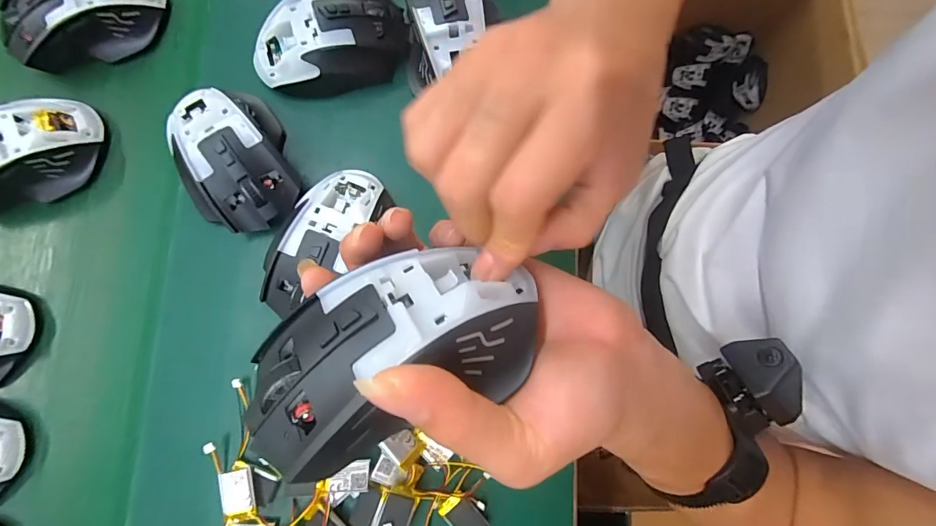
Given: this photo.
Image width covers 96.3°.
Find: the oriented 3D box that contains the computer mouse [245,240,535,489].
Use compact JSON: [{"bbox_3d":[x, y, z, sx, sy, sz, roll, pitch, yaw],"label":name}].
[{"bbox_3d":[-0.027,0.027,0.147,0.107,0.035,0.059,-20,80,-3],"label":"computer mouse"}]

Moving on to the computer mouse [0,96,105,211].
[{"bbox_3d":[-0.328,-0.077,0.301,0.115,0.035,0.068,-30,83,-7],"label":"computer mouse"}]

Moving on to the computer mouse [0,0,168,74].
[{"bbox_3d":[-0.296,-0.191,0.320,0.117,0.036,0.066,-27,82,-7],"label":"computer mouse"}]

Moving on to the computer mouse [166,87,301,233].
[{"bbox_3d":[-0.170,-0.078,0.299,0.073,0.039,0.116,-23,82,-6],"label":"computer mouse"}]

